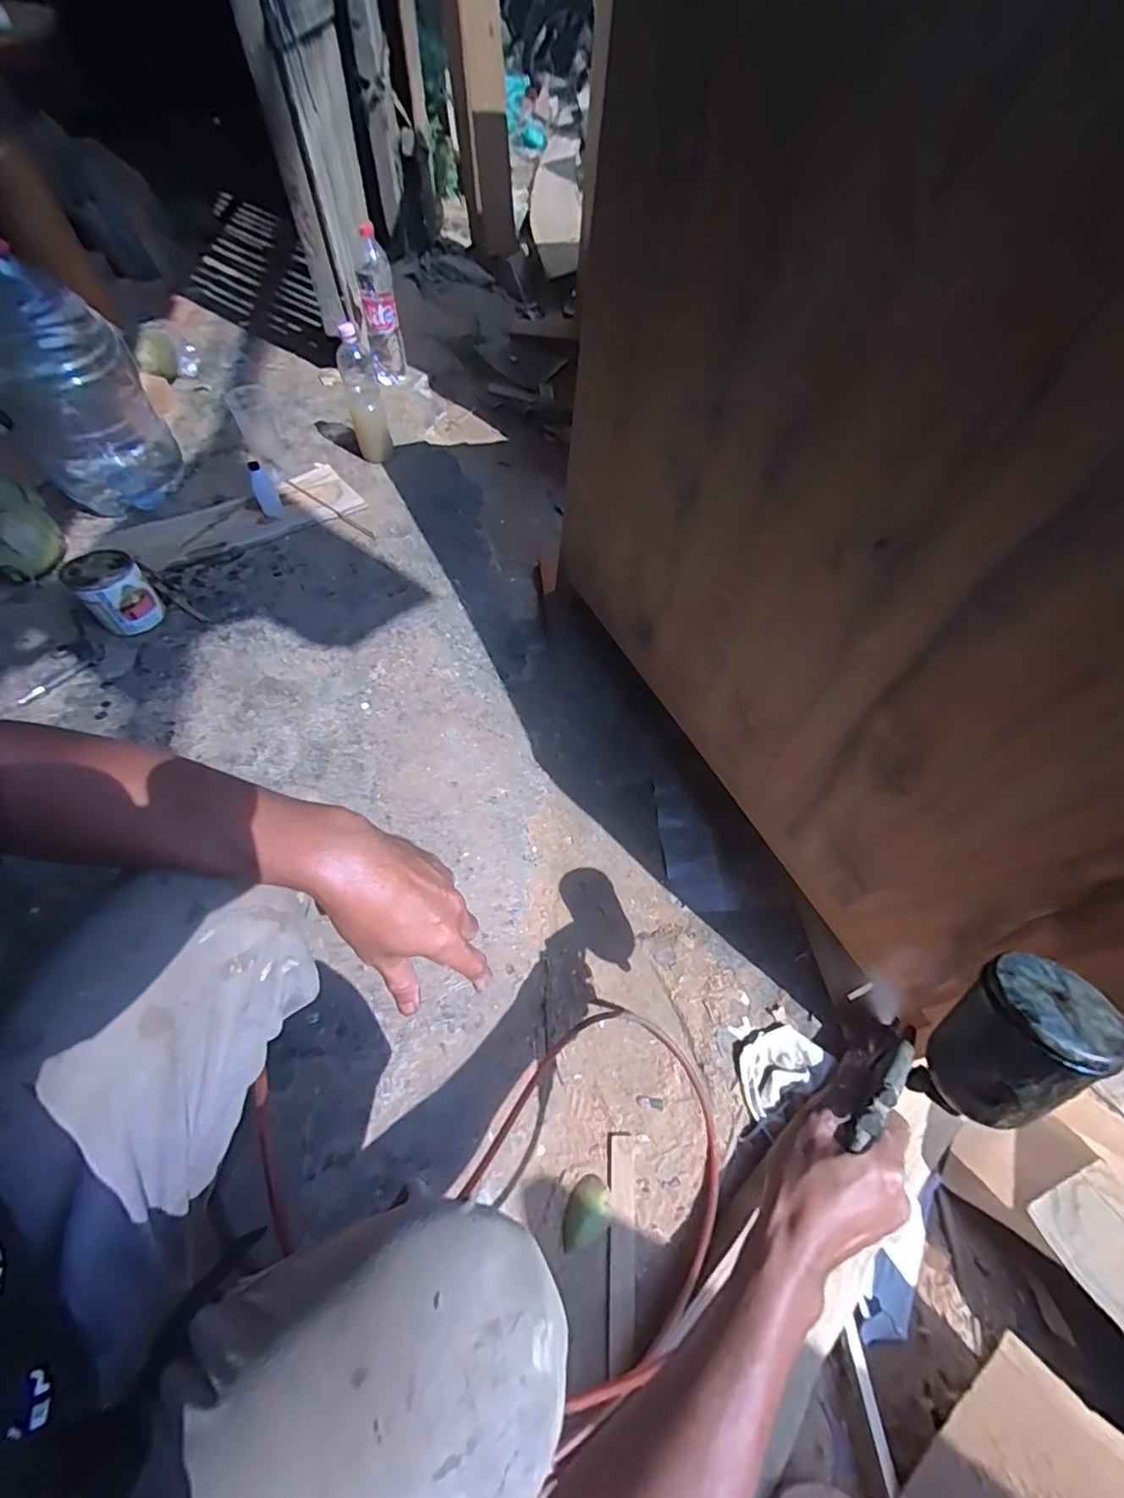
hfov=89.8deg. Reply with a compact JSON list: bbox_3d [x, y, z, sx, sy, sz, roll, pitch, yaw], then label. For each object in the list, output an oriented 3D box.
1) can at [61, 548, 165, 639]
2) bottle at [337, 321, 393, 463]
[{"bbox_3d":[-0.789,-0.277,1.000,0.105,0.101,0.110,-39,66,-24],"label":"can"},{"bbox_3d":[-0.444,-0.792,1.260,0.076,0.250,0.088,-28,62,-19],"label":"bottle"}]

